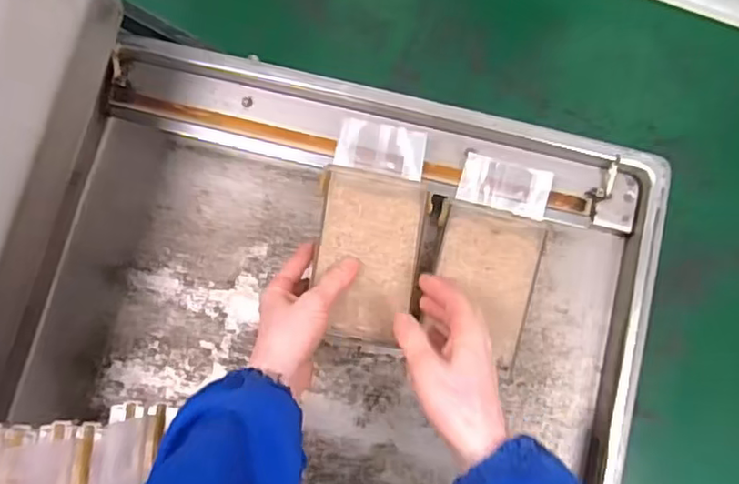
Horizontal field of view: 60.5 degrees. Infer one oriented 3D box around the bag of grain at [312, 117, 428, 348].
[{"bbox_3d":[0.003,-0.012,0.602,0.094,0.032,0.210,4,75,0],"label":"bag of grain"}]

